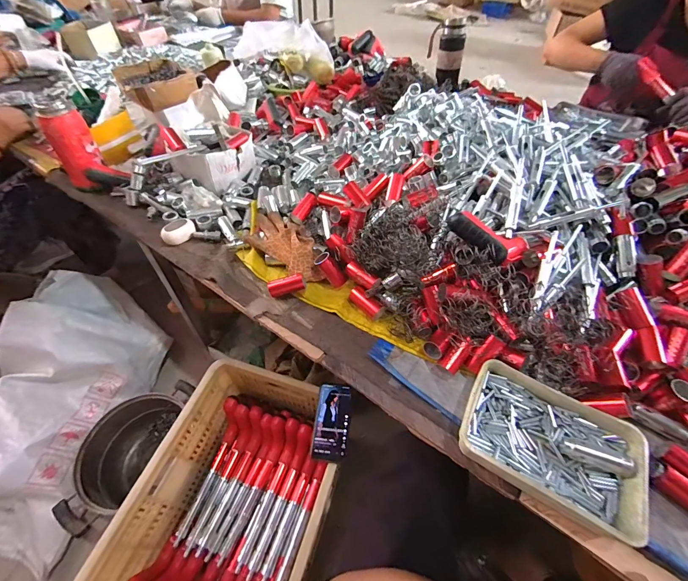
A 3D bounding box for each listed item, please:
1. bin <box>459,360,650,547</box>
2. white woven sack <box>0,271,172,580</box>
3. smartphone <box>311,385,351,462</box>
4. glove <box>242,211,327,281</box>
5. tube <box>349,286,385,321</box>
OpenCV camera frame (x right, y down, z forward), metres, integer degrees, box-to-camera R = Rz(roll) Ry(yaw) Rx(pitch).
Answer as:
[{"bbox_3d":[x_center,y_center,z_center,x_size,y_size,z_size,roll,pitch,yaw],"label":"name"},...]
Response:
[{"bbox_3d":[0.259,0.190,0.411,0.205,0.044,0.141,23,56,17],"label":"bin"},{"bbox_3d":[-0.839,0.285,0.945,0.442,0.236,0.752,8,53,6],"label":"white woven sack"},{"bbox_3d":[-0.026,0.282,0.700,0.072,0.017,0.155,4,52,3],"label":"smartphone"},{"bbox_3d":[-0.114,-0.084,0.611,0.086,0.048,0.190,-34,60,-24],"label":"glove"},{"bbox_3d":[0.039,0.021,0.550,0.023,0.024,0.068,-36,60,-24],"label":"tube"}]

